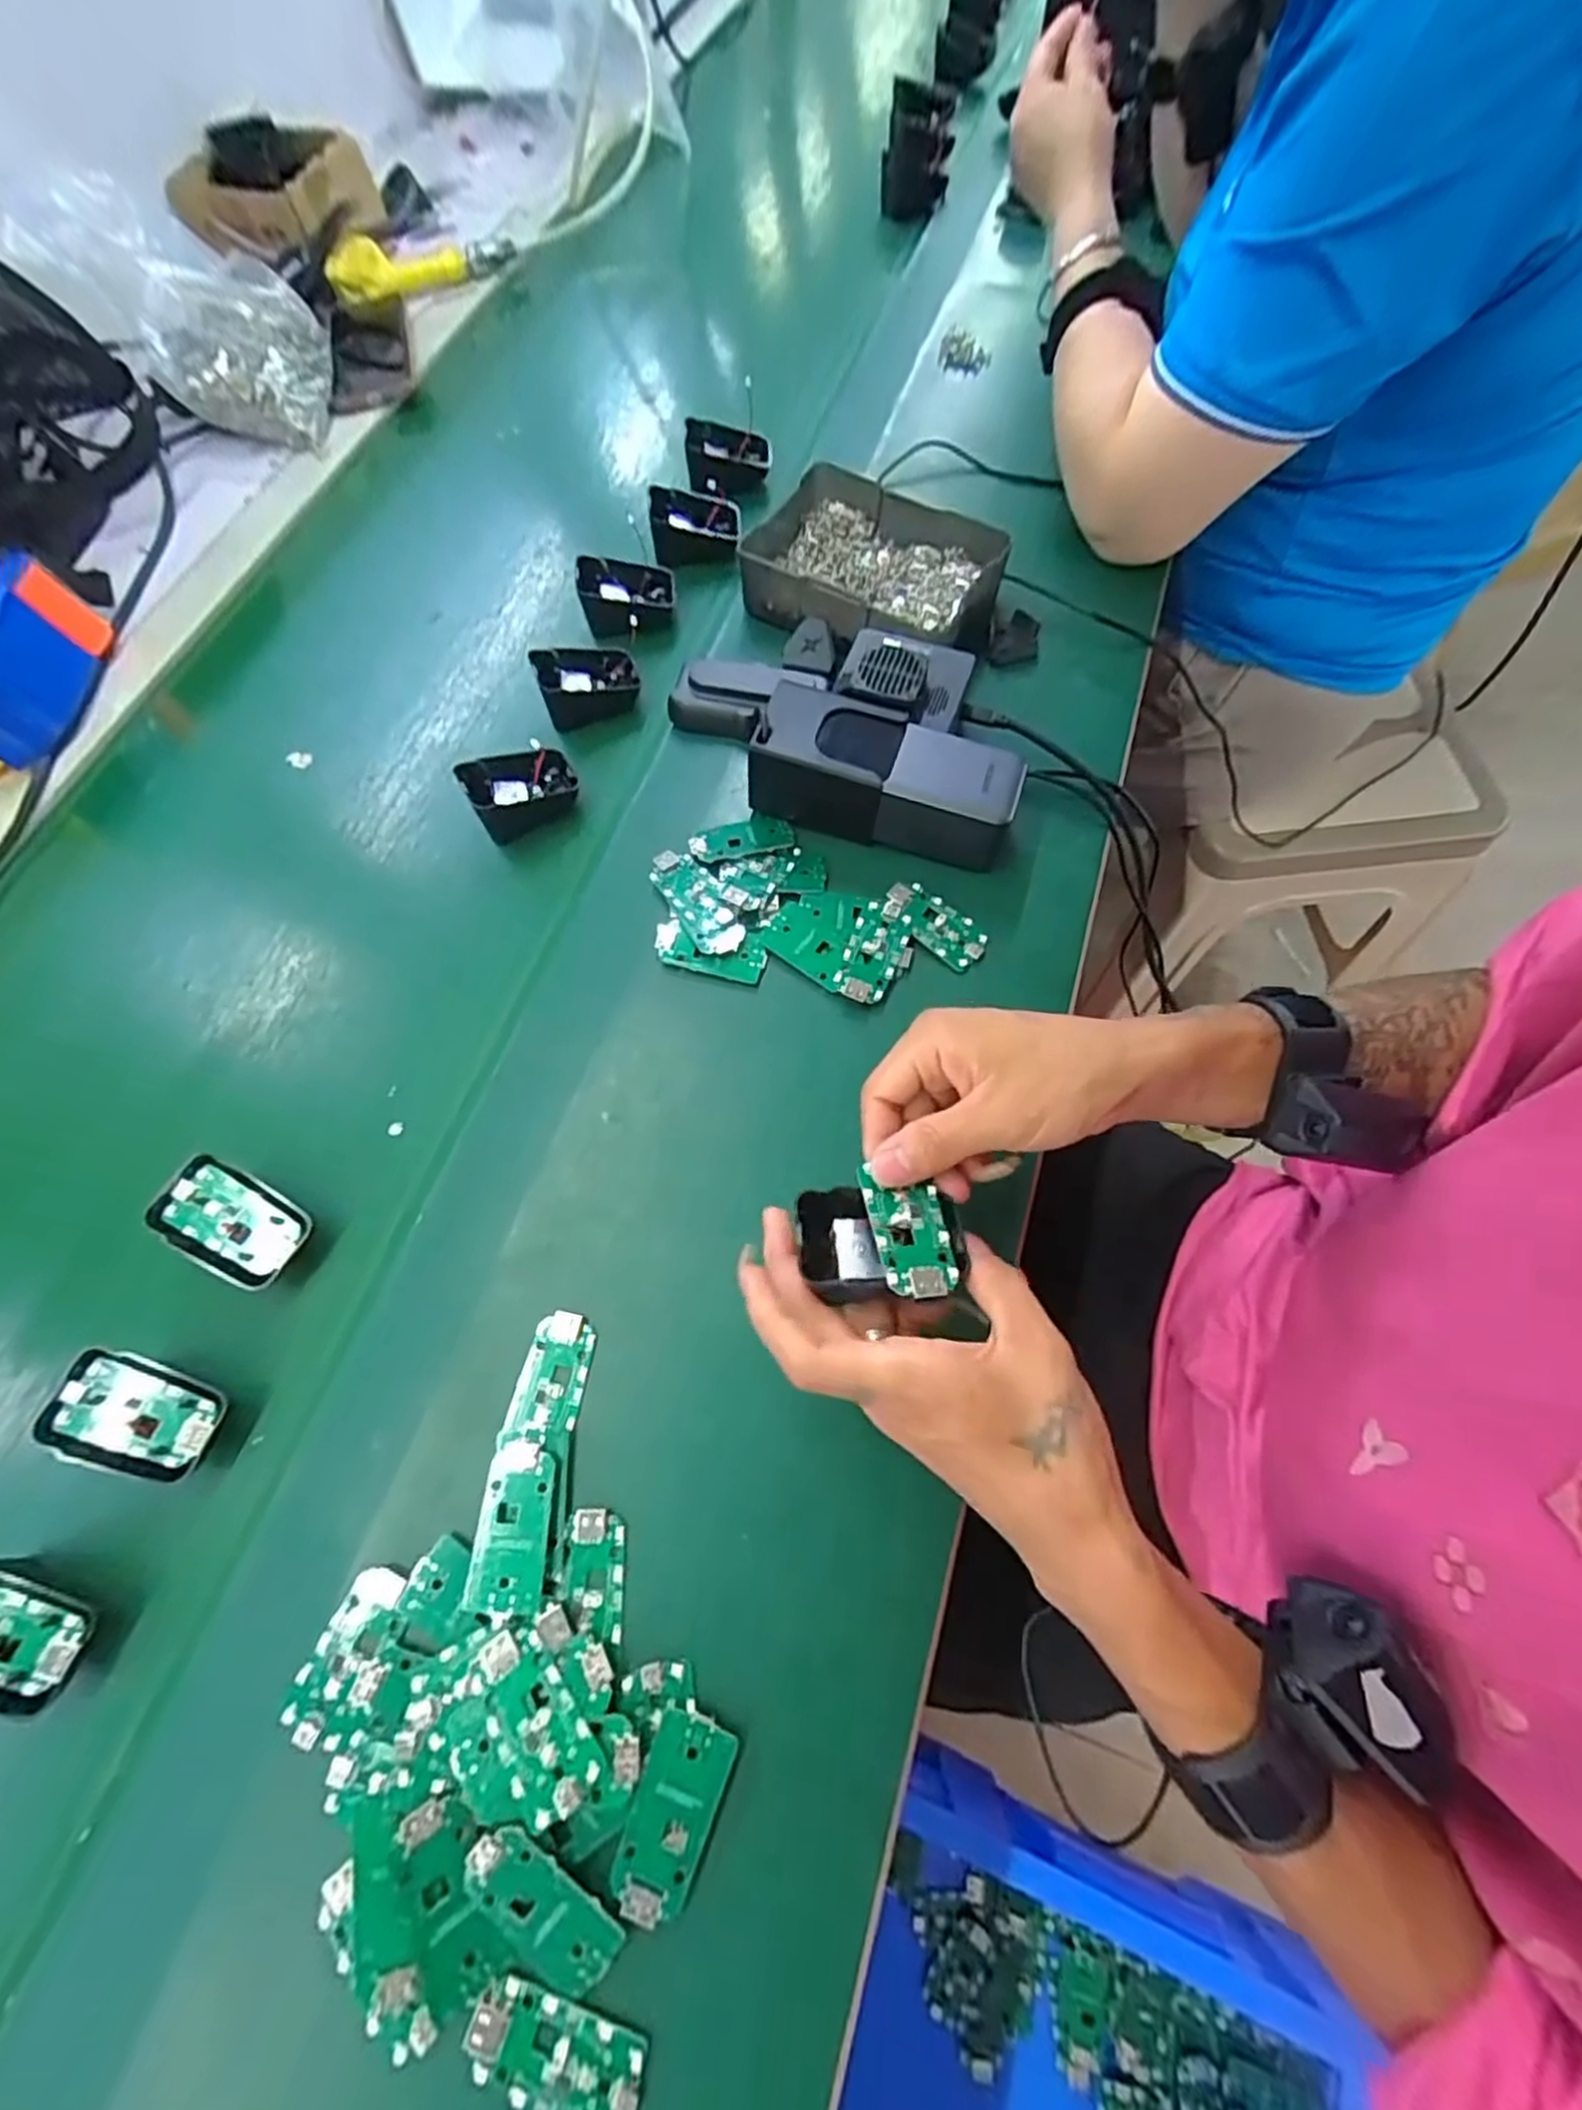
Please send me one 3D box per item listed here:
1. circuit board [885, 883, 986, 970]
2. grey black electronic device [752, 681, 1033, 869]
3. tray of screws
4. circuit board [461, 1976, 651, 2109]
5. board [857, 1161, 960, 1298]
[{"bbox_3d":[0.086,-0.079,0.442,0.061,0.009,0.032,38,74,15],"label":"circuit board"},{"bbox_3d":[0.057,-0.165,0.450,0.154,0.052,0.059,18,70,7],"label":"grey black electronic device"},{"bbox_3d":[0.055,-0.338,0.532,0.180,0.048,0.129,30,72,11],"label":"tray of screws"},{"bbox_3d":[-0.085,0.360,0.270,0.064,0.006,0.030,17,70,8],"label":"circuit board"},{"bbox_3d":[0.049,0.071,0.307,0.032,0.005,0.059,-4,48,-13],"label":"board"}]

